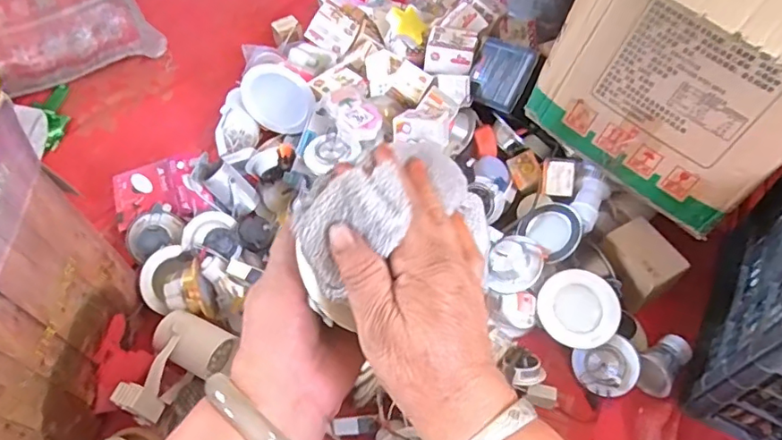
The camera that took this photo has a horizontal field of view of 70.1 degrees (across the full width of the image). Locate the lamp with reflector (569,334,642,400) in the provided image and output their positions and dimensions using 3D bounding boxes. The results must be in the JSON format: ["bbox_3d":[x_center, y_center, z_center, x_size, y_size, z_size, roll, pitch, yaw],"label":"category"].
[{"bbox_3d":[0.306,0.209,0.785,0.087,0.023,0.074,-28,76,19],"label":"lamp with reflector"}]

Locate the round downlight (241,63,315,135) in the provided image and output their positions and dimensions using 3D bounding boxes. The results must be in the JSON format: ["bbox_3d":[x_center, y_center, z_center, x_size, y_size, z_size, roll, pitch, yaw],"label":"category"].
[{"bbox_3d":[-0.203,-0.210,0.985,0.124,0.124,0.026,25,38,-19],"label":"round downlight"}]

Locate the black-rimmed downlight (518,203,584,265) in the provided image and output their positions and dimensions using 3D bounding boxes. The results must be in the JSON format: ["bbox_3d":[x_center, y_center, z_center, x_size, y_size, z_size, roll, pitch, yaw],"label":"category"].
[{"bbox_3d":[0.248,0.020,0.836,0.078,0.040,0.083,-41,55,4],"label":"black-rimmed downlight"}]

